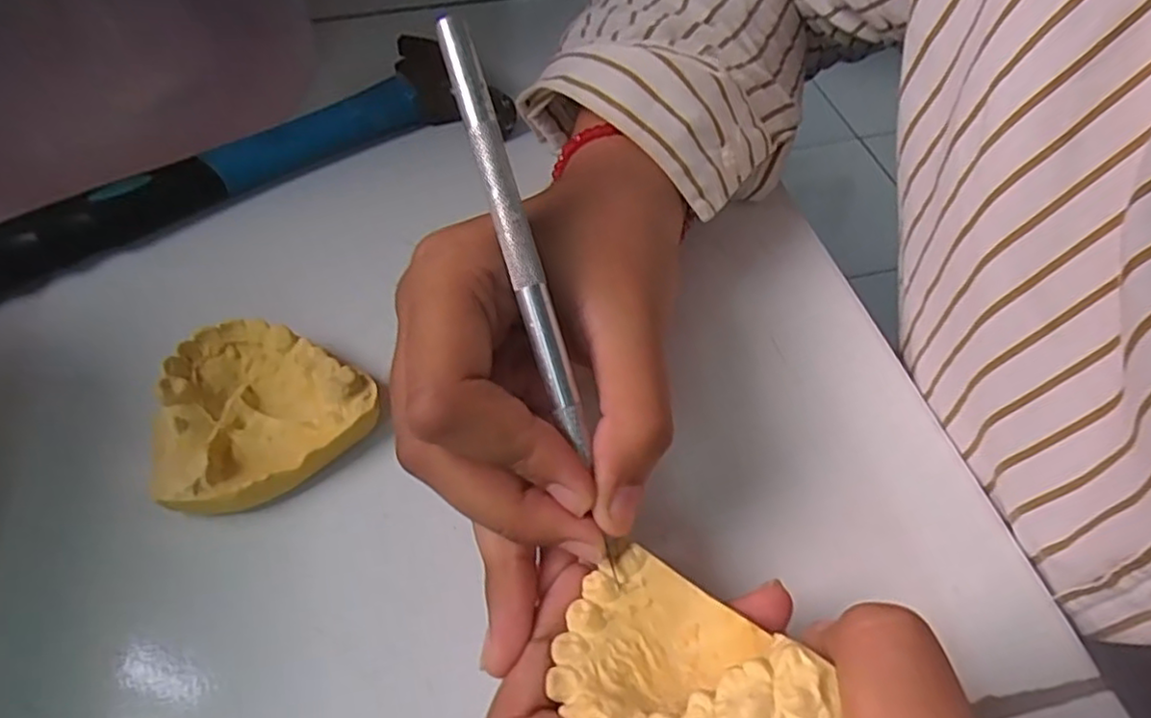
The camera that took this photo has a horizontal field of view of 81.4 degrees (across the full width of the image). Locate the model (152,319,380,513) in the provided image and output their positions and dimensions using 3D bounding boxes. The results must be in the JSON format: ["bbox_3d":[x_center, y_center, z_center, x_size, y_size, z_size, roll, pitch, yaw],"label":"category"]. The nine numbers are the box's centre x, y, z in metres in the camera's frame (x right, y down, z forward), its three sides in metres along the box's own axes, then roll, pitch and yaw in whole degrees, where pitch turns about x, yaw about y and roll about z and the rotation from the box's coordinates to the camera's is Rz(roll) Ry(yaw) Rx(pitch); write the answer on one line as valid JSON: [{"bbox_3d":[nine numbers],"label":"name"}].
[{"bbox_3d":[-0.100,0.015,0.210,0.063,0.021,0.056,-33,61,-19],"label":"model"}]

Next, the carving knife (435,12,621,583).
[{"bbox_3d":[-0.010,-0.015,0.158,0.008,0.004,0.133,-17,91,-16],"label":"carving knife"}]

